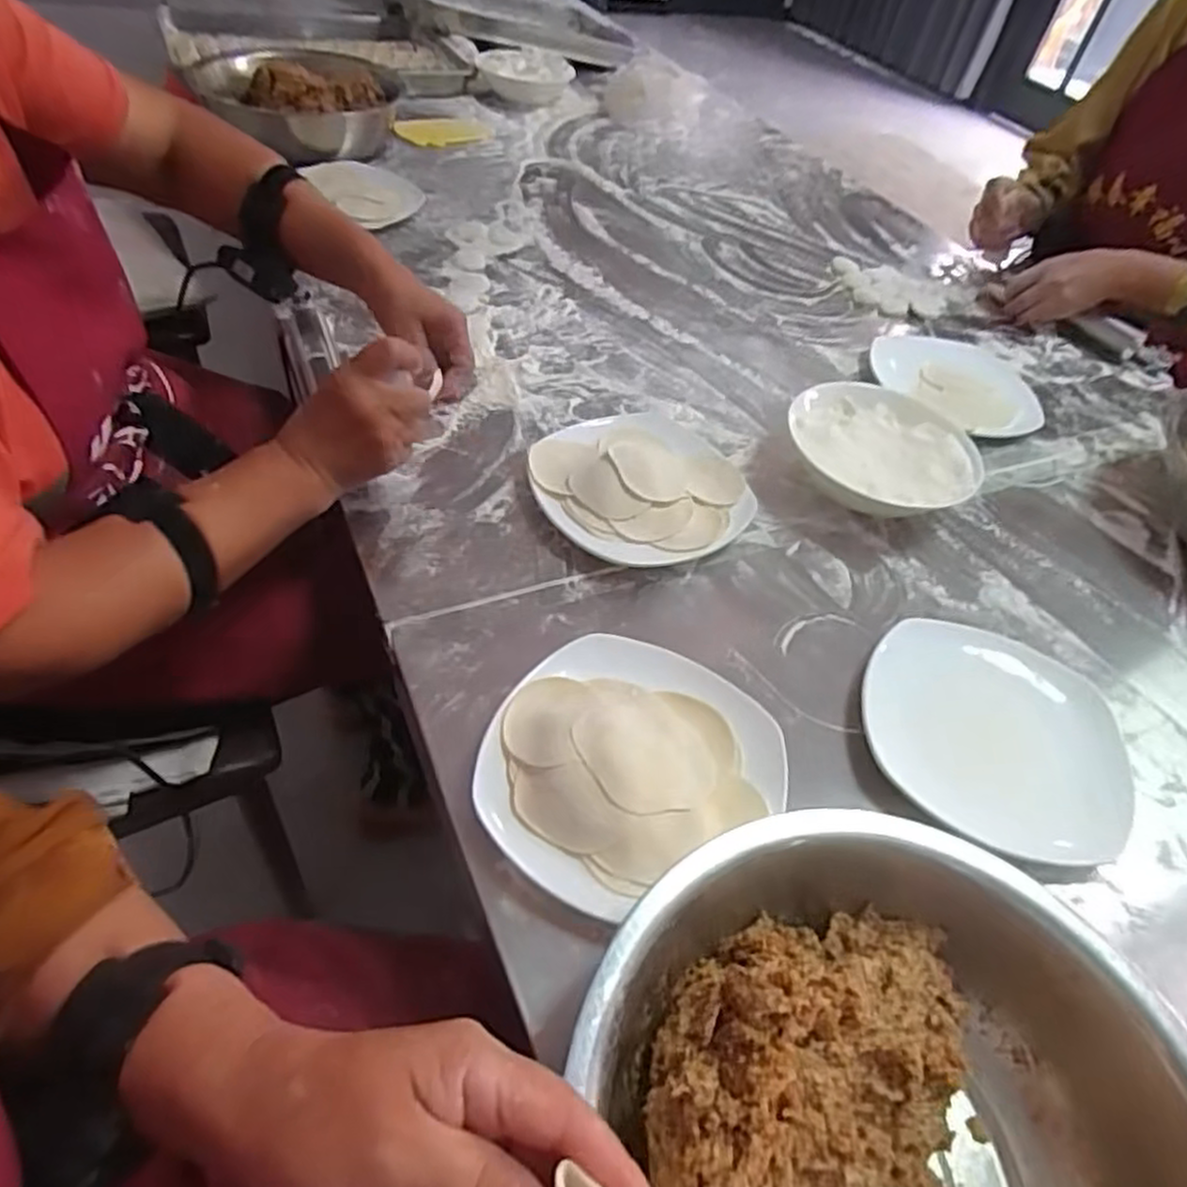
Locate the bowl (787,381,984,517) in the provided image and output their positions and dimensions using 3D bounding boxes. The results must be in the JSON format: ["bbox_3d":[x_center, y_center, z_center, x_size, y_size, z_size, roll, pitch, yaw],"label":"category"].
[{"bbox_3d":[0.257,-0.122,0.682,0.164,0.061,0.169,5,48,-6],"label":"bowl"}]

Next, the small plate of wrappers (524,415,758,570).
[{"bbox_3d":[0.041,-0.099,0.642,0.185,0.044,0.185,5,48,-6],"label":"small plate of wrappers"}]

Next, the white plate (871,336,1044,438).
[{"bbox_3d":[0.402,-0.238,0.827,0.182,0.033,0.196,5,48,-6],"label":"white plate"}]

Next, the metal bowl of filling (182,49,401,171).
[{"bbox_3d":[-0.436,-0.714,1.108,0.283,0.102,0.314,-10,51,-18],"label":"metal bowl of filling"}]

